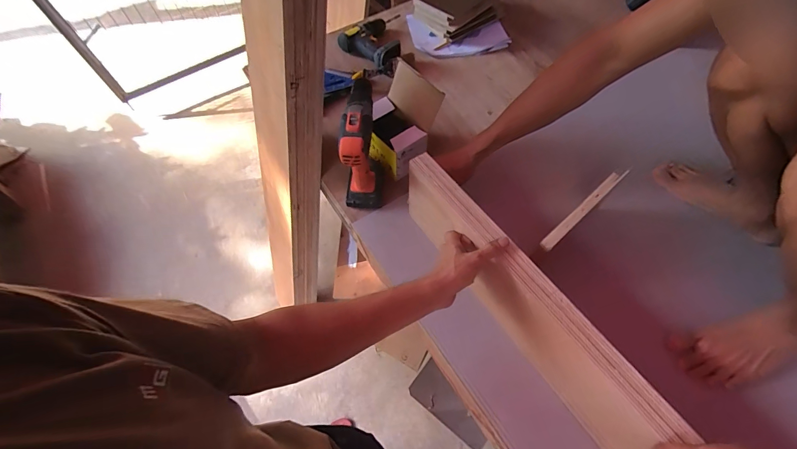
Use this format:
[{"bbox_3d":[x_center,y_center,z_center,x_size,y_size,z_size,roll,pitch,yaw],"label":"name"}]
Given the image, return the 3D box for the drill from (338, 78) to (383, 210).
[{"bbox_3d":[-0.081,-0.148,0.755,0.075,0.230,0.182,-4,60,1],"label":"drill"}]

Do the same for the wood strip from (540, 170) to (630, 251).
[{"bbox_3d":[0.326,-0.029,0.642,0.217,0.013,0.020,-38,65,-18],"label":"wood strip"}]

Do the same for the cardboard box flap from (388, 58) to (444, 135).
[{"bbox_3d":[0.033,-0.280,0.806,0.129,0.094,0.009,44,41,12],"label":"cardboard box flap"}]

